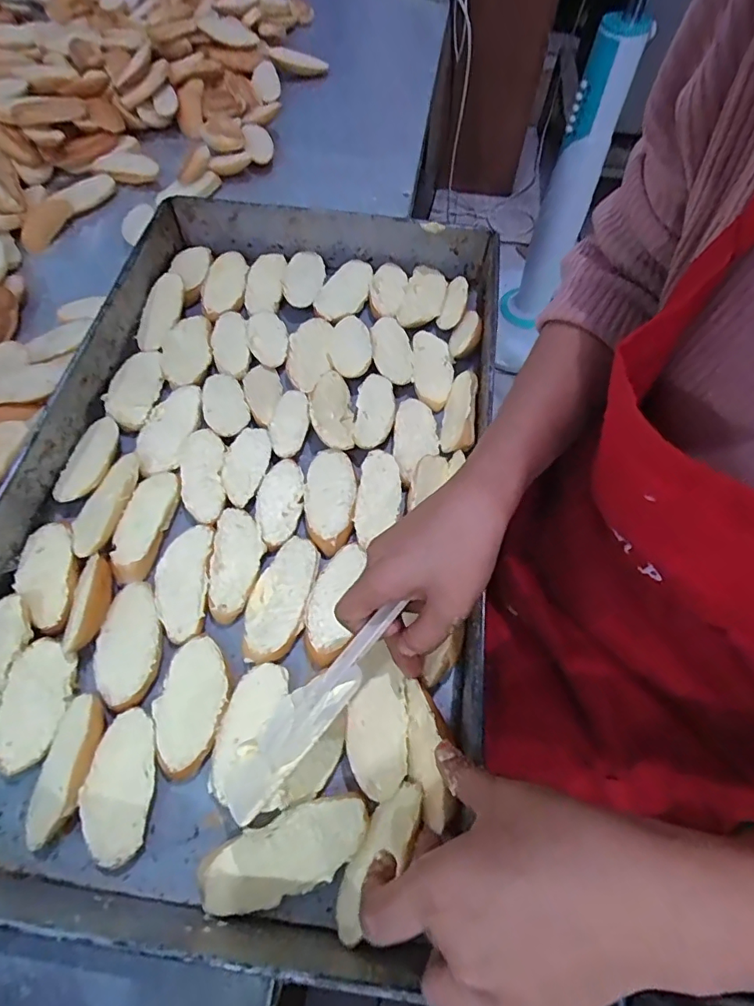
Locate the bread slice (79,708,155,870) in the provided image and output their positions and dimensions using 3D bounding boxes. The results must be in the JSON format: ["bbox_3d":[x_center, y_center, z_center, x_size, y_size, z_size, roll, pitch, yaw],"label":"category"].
[{"bbox_3d":[-0.165,0.181,0.323,0.041,0.015,0.084,-8,61,-5],"label":"bread slice"}]

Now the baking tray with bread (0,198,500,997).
[{"bbox_3d":[-0.100,-0.032,0.424,0.367,0.064,0.607,8,62,2],"label":"baking tray with bread"}]

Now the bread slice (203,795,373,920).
[{"bbox_3d":[-0.055,0.214,0.307,0.101,0.021,0.041,-19,63,-11],"label":"bread slice"}]

